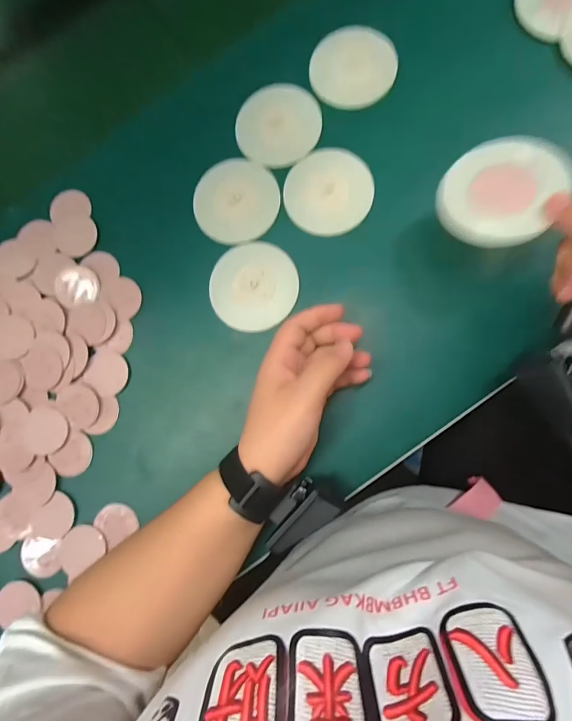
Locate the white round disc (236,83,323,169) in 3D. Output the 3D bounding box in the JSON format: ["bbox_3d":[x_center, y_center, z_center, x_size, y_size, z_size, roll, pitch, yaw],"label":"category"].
[{"bbox_3d":[-0.008,-0.237,0.374,0.084,0.004,0.088,0,81,2],"label":"white round disc"}]

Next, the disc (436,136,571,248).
[{"bbox_3d":[0.158,-0.124,0.277,0.078,0.007,0.076,3,98,23],"label":"disc"}]

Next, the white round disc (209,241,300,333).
[{"bbox_3d":[-0.031,-0.070,0.358,0.082,0.009,0.081,0,92,-4],"label":"white round disc"}]

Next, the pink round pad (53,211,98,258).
[{"bbox_3d":[-0.217,-0.128,0.378,0.043,0.004,0.045,-1,82,6],"label":"pink round pad"}]

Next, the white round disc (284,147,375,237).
[{"bbox_3d":[0.042,-0.163,0.360,0.082,0.005,0.086,0,84,2],"label":"white round disc"}]

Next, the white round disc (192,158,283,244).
[{"bbox_3d":[-0.049,-0.159,0.367,0.082,0.006,0.084,-1,82,6],"label":"white round disc"}]

